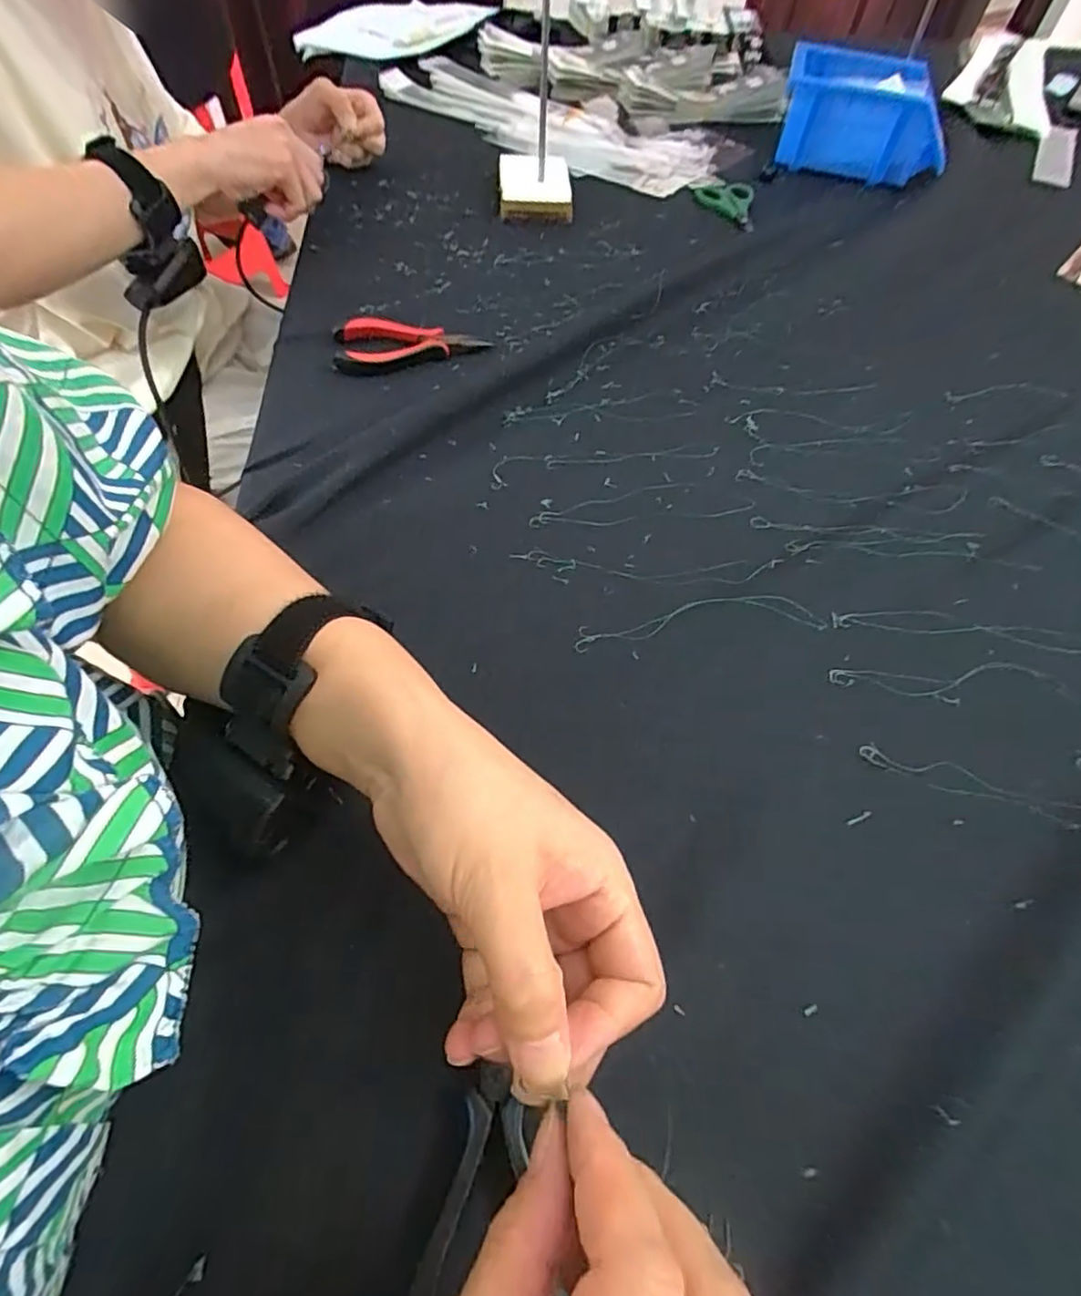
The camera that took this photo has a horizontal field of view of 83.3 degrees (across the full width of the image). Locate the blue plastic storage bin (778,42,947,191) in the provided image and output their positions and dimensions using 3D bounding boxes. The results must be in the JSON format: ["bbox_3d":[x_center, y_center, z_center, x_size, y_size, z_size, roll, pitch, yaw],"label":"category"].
[{"bbox_3d":[0.354,-0.586,0.671,0.175,0.081,0.121,12,59,3],"label":"blue plastic storage bin"}]

